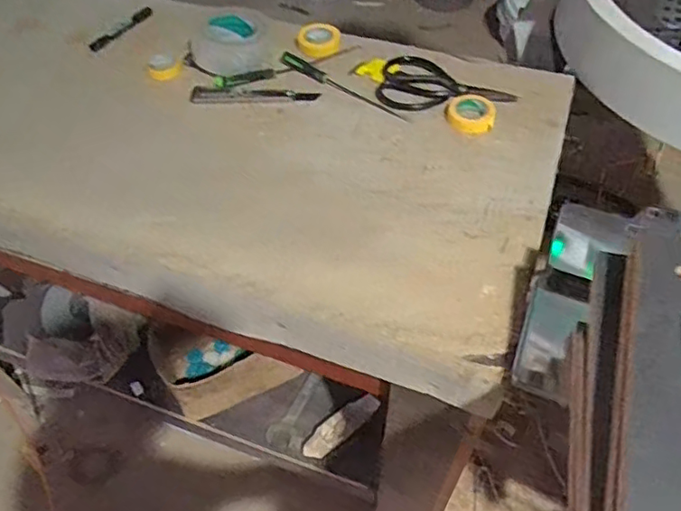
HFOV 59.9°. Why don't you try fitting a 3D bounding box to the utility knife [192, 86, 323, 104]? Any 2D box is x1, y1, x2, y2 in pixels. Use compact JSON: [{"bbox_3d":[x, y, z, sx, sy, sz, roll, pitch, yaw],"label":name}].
[{"bbox_3d":[-0.121,-0.230,0.842,0.179,0.008,0.026,-3,58,-8],"label":"utility knife"}]

